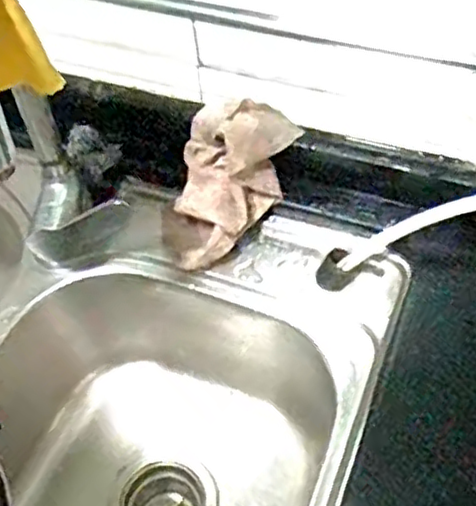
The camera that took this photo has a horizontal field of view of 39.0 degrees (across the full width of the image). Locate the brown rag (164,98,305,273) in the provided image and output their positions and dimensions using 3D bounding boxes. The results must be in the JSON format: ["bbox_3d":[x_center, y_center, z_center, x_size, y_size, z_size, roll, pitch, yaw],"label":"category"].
[{"bbox_3d":[-0.018,-0.062,0.634,0.102,0.097,0.146,20,55,19],"label":"brown rag"}]

